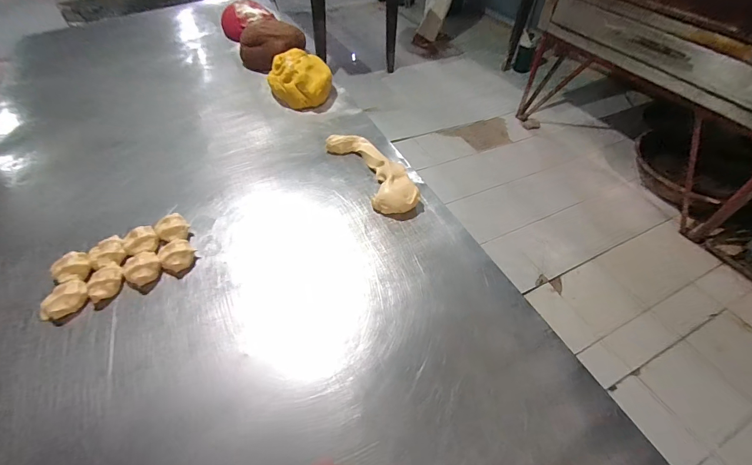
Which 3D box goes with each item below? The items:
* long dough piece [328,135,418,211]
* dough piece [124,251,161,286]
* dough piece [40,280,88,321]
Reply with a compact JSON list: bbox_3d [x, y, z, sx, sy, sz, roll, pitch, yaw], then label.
[{"bbox_3d":[-0.010,-0.147,0.823,0.101,0.052,0.292,-24,53,-20],"label":"long dough piece"},{"bbox_3d":[-0.431,0.068,0.653,0.065,0.032,0.063,0,48,0],"label":"dough piece"},{"bbox_3d":[-0.538,0.118,0.609,0.048,0.029,0.074,23,52,19],"label":"dough piece"}]

